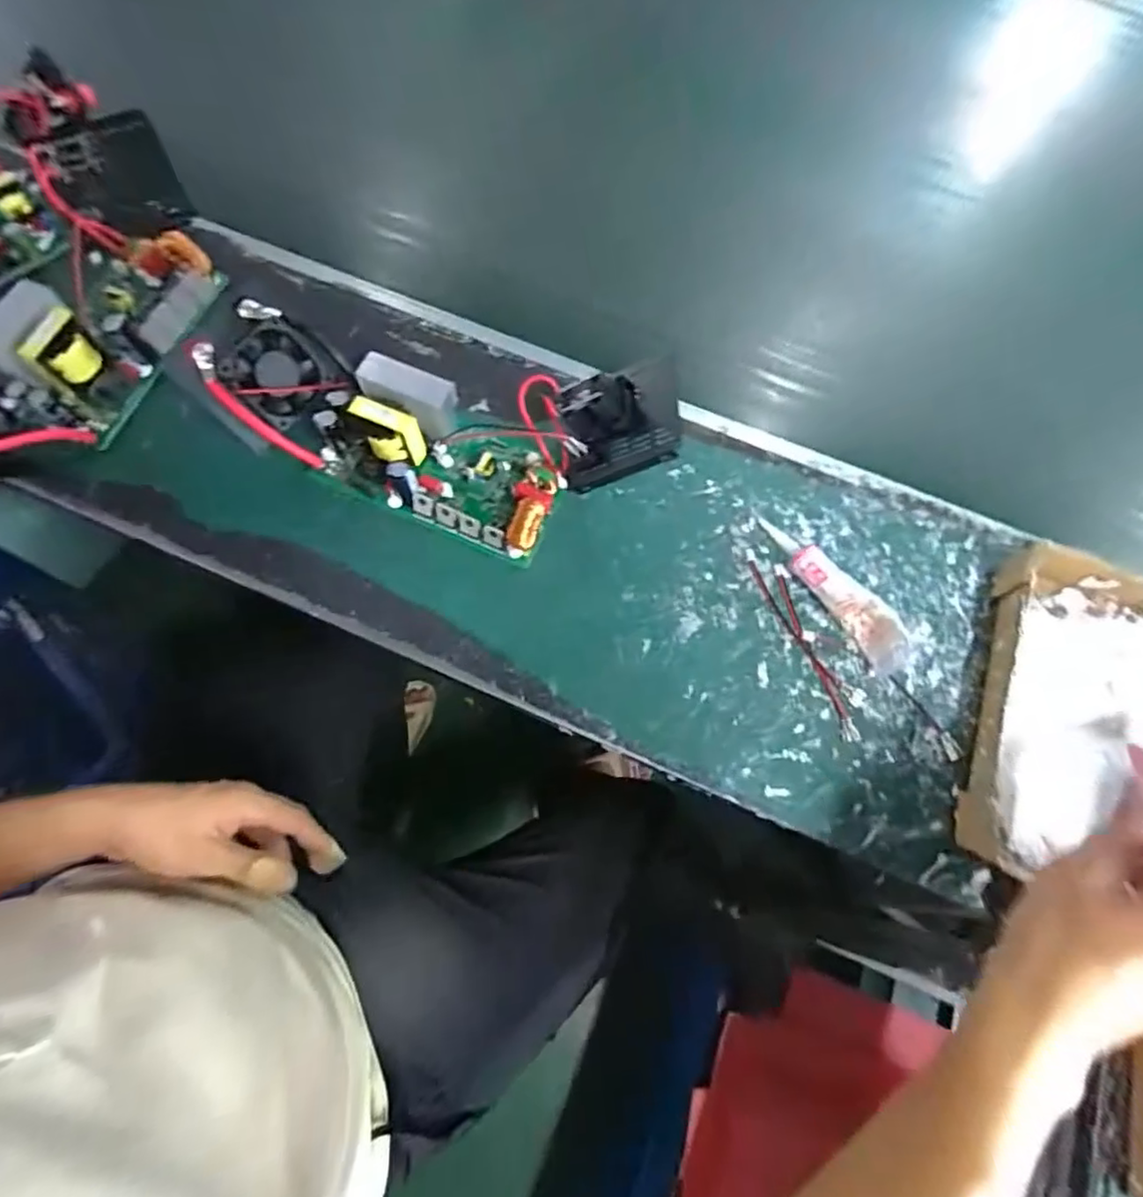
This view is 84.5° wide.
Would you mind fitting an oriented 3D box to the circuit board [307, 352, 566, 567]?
[{"bbox_3d":[-0.099,-0.110,0.470,0.188,0.058,0.101,26,71,6],"label":"circuit board"}]

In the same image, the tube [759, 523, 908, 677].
[{"bbox_3d":[0.190,-0.005,0.457,0.029,0.027,0.140,-39,76,-15],"label":"tube"}]

